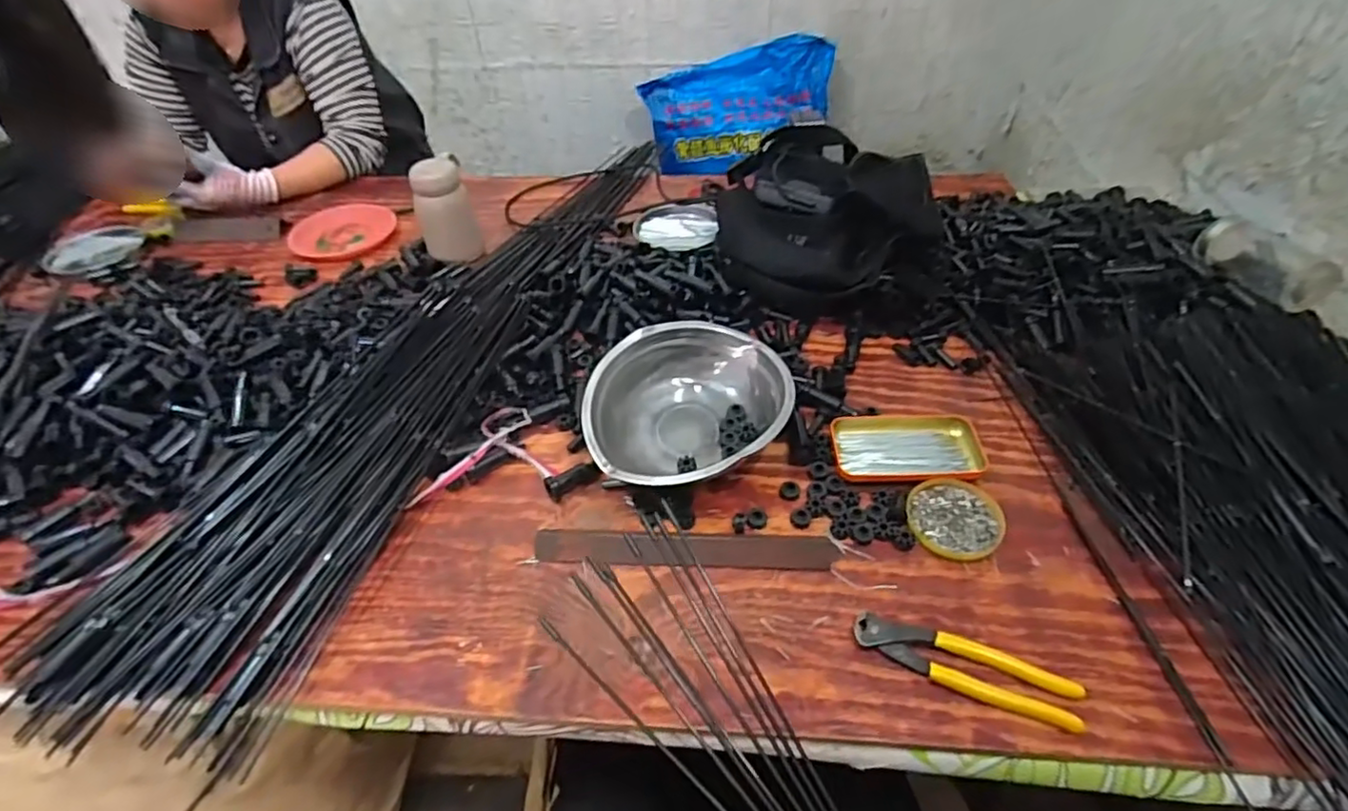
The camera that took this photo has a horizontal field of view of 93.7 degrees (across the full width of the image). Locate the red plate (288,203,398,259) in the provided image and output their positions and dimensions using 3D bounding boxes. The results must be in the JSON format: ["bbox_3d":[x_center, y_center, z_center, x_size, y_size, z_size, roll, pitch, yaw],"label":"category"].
[{"bbox_3d":[-0.527,-0.279,1.000,0.153,0.027,0.128,16,48,18],"label":"red plate"}]

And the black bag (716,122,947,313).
[{"bbox_3d":[0.199,-0.243,0.796,0.279,0.140,0.179,3,45,5],"label":"black bag"}]

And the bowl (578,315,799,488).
[{"bbox_3d":[0.017,0.004,0.633,0.190,0.080,0.178,-1,45,1],"label":"bowl"}]

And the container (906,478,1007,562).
[{"bbox_3d":[0.259,0.104,0.583,0.081,0.009,0.084,-1,45,1],"label":"container"}]

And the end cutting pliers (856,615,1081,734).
[{"bbox_3d":[0.223,0.203,0.488,0.164,0.023,0.036,15,48,17],"label":"end cutting pliers"}]

